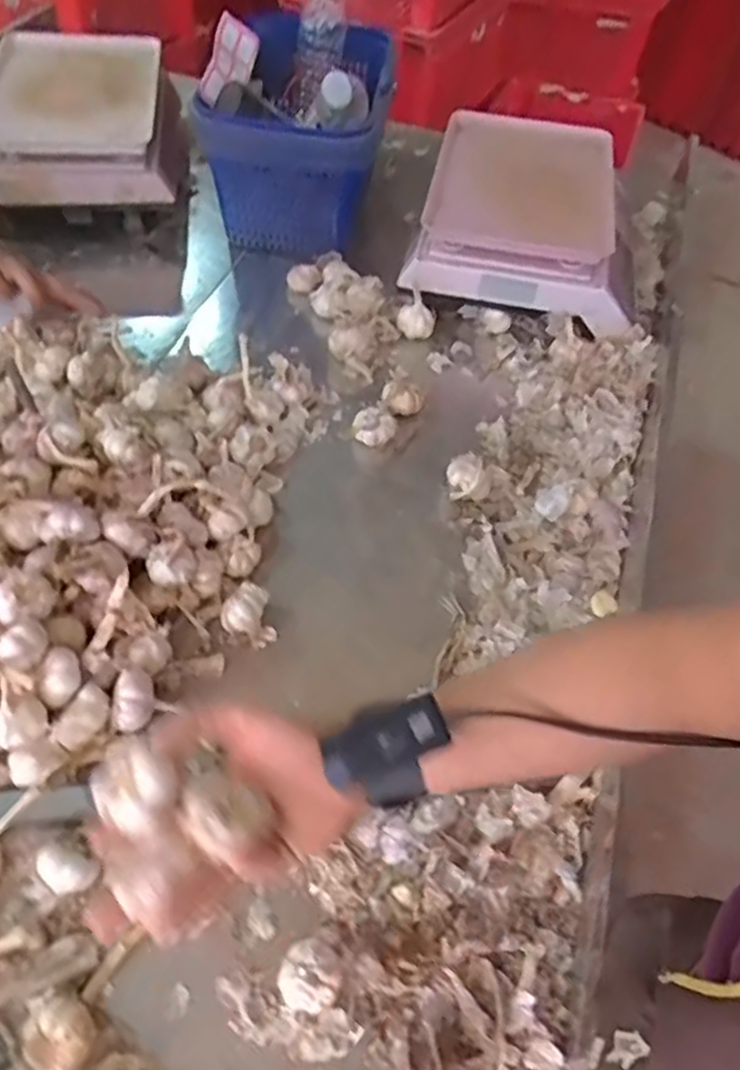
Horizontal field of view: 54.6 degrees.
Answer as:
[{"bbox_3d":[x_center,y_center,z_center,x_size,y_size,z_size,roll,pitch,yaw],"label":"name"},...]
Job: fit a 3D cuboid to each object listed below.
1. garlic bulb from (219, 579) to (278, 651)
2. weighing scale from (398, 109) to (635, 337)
[{"bbox_3d":[-0.104,0.070,0.607,0.041,0.042,0.040,2,54,-3],"label":"garlic bulb"},{"bbox_3d":[0.180,-0.360,0.782,0.231,0.107,0.231,13,54,5],"label":"weighing scale"}]

